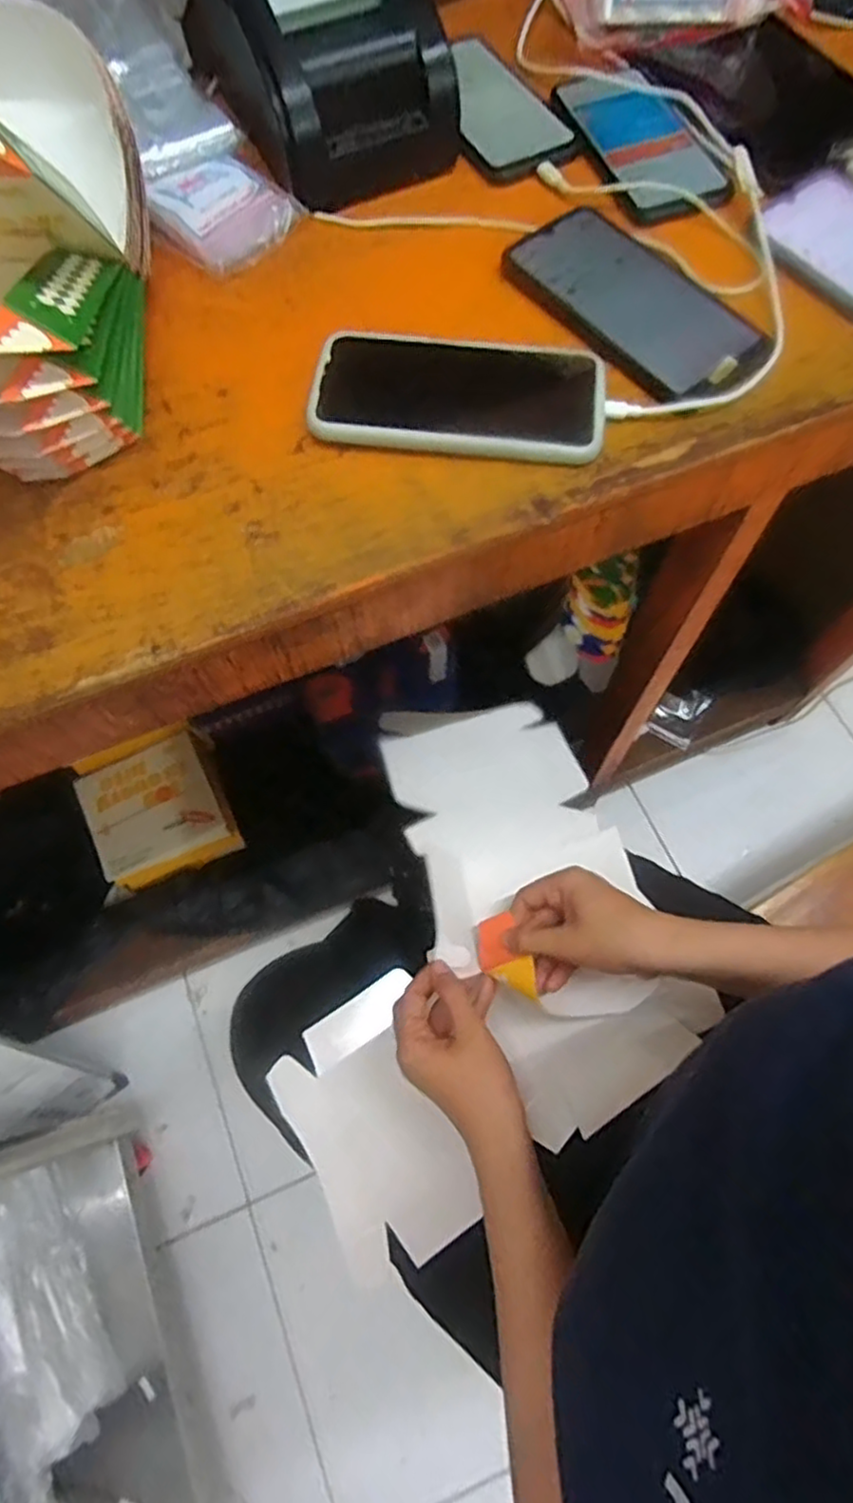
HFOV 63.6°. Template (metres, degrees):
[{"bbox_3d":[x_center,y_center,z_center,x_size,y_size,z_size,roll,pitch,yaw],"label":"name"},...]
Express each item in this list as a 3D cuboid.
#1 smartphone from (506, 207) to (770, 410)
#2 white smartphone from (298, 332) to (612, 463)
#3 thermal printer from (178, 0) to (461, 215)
[{"bbox_3d":[0.130,-0.281,0.428,0.081,0.009,0.172,-38,73,-11],"label":"smartphone"},{"bbox_3d":[0.019,-0.209,0.405,0.168,0.012,0.080,8,70,5],"label":"white smartphone"},{"bbox_3d":[-0.077,-0.497,0.470,0.137,0.097,0.198,-21,71,-6],"label":"thermal printer"}]

